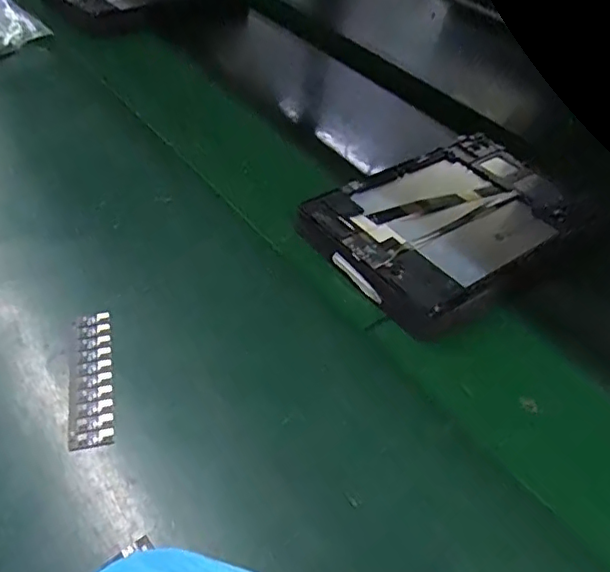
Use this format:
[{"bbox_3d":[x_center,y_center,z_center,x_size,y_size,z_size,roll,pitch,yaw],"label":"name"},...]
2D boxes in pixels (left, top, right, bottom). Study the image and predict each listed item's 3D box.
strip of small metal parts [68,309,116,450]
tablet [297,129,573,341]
[{"bbox_3d":[-0.129,0.055,0.347,0.024,0.004,0.092,-7,46,-14],"label":"strip of small metal parts"},{"bbox_3d":[0.123,-0.060,0.473,0.237,0.019,0.147,-30,56,-28],"label":"tablet"}]

